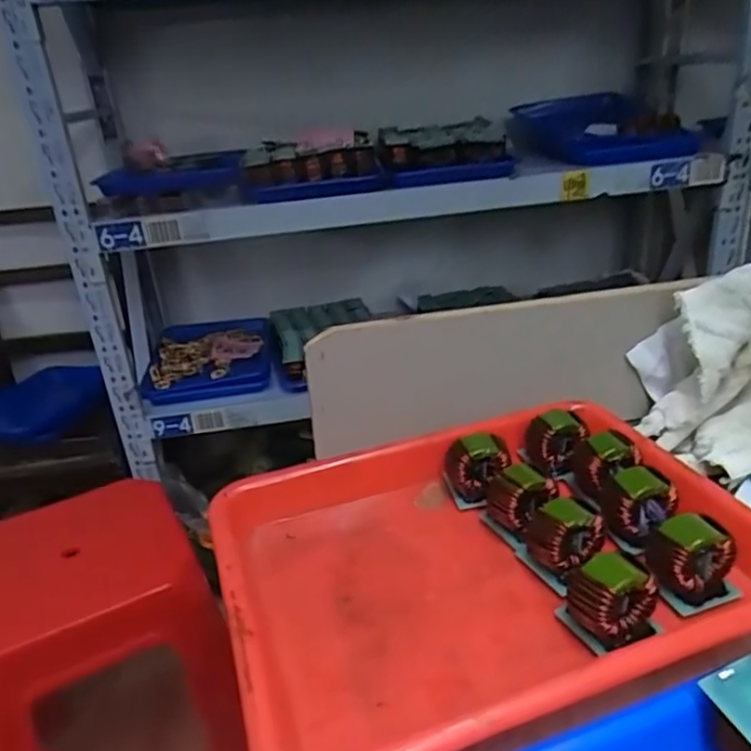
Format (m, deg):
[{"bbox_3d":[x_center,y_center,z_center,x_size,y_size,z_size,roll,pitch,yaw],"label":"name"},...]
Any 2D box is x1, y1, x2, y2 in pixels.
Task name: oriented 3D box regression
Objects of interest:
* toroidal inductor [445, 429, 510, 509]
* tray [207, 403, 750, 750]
[{"bbox_3d":[0.080,0.072,0.493,0.046,0.050,0.029,-8,25,-5],"label":"toroidal inductor"},{"bbox_3d":[0.072,0.112,0.421,0.332,0.049,0.250,-13,26,-15],"label":"tray"}]

